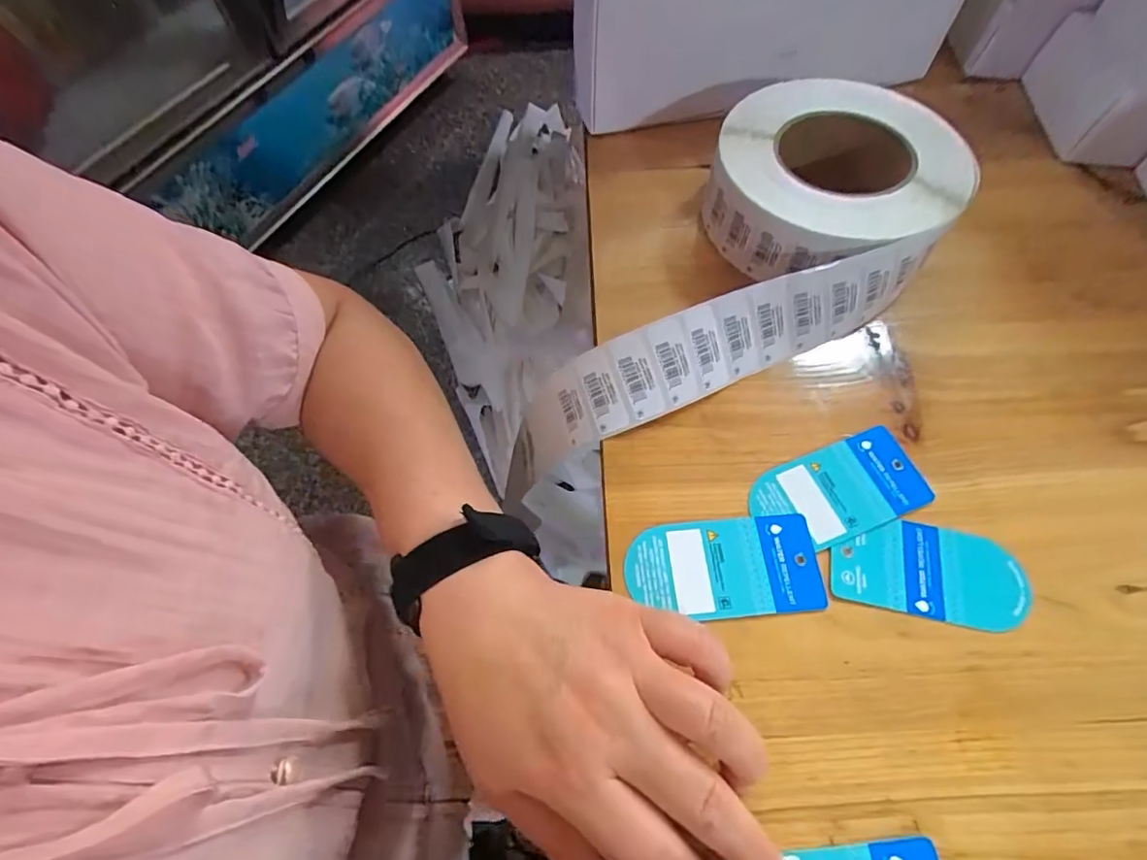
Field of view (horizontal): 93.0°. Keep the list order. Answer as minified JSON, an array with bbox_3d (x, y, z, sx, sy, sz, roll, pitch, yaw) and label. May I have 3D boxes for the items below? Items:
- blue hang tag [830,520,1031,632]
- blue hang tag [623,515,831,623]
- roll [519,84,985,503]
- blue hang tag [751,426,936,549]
[{"bbox_3d":[0.173,0.068,0.265,0.091,0.004,0.046,11,64,5],"label":"blue hang tag"},{"bbox_3d":[0.073,0.068,0.266,0.092,0.005,0.046,-4,65,-2],"label":"blue hang tag"},{"bbox_3d":[0.112,-0.096,0.315,0.141,0.057,0.315,34,68,15],"label":"roll"},{"bbox_3d":[0.138,0.032,0.282,0.090,0.004,0.046,-20,68,-9],"label":"blue hang tag"}]

